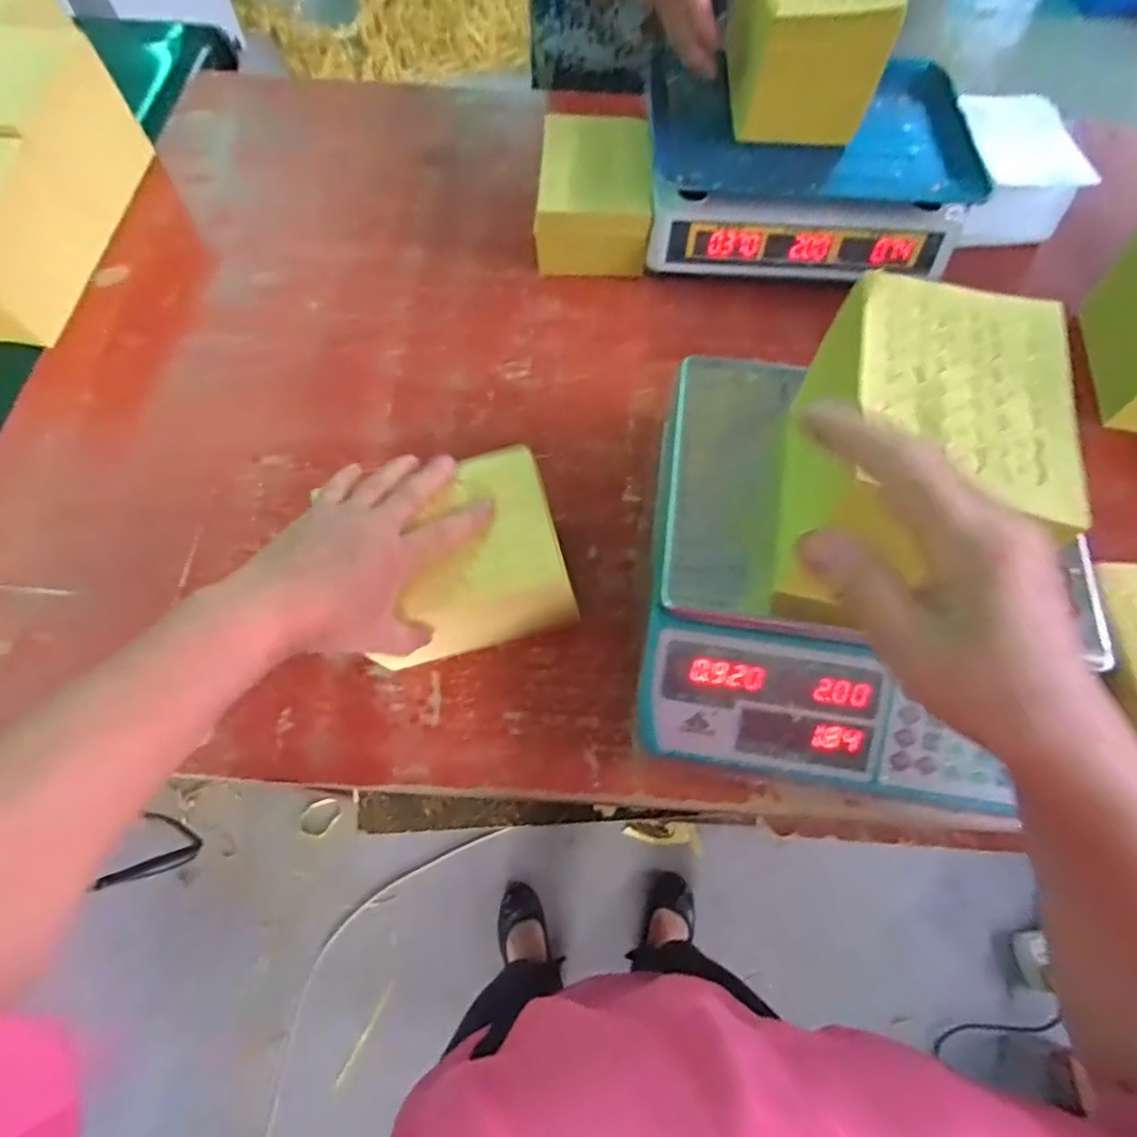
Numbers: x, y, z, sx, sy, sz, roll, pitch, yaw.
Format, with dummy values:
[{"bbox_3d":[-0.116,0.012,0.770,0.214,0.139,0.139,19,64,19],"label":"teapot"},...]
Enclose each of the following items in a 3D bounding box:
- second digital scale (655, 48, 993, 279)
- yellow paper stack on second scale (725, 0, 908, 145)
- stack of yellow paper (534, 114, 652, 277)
[{"bbox_3d":[0.249,-0.434,0.671,0.324,0.115,0.241,2,67,0],"label":"second digital scale"},{"bbox_3d":[0.230,-0.510,0.582,0.116,0.113,0.123,-1,67,-1],"label":"yellow paper stack on second scale"},{"bbox_3d":[0.027,-0.413,0.670,0.116,0.086,0.155,2,67,0],"label":"stack of yellow paper"}]

